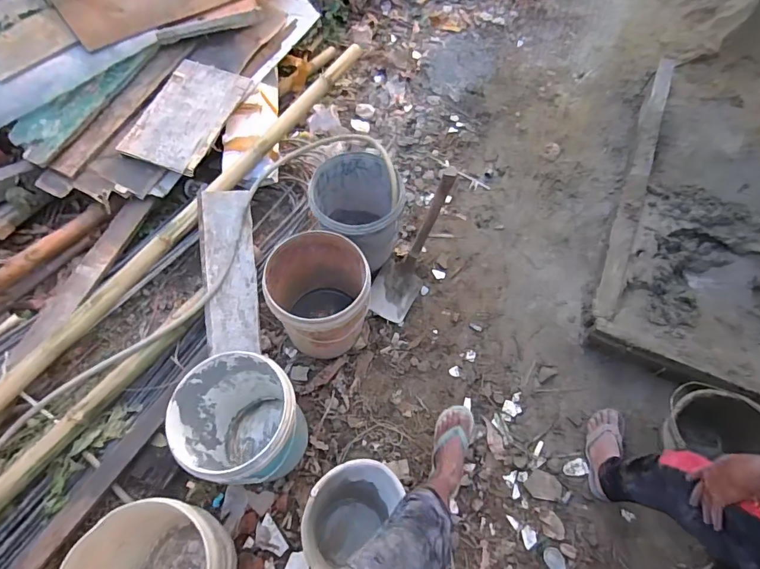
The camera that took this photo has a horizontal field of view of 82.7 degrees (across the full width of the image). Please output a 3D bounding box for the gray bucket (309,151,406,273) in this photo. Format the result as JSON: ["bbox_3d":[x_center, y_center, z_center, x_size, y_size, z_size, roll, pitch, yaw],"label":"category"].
[{"bbox_3d":[-0.083,-0.242,1.535,0.298,0.359,0.324,0,62,0],"label":"gray bucket"}]

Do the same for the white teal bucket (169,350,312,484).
[{"bbox_3d":[-0.372,0.383,1.213,0.306,0.352,0.289,0,62,0],"label":"white teal bucket"}]

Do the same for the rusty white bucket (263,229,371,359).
[{"bbox_3d":[-0.191,0.048,1.400,0.284,0.336,0.329,-25,65,-12],"label":"rusty white bucket"}]

